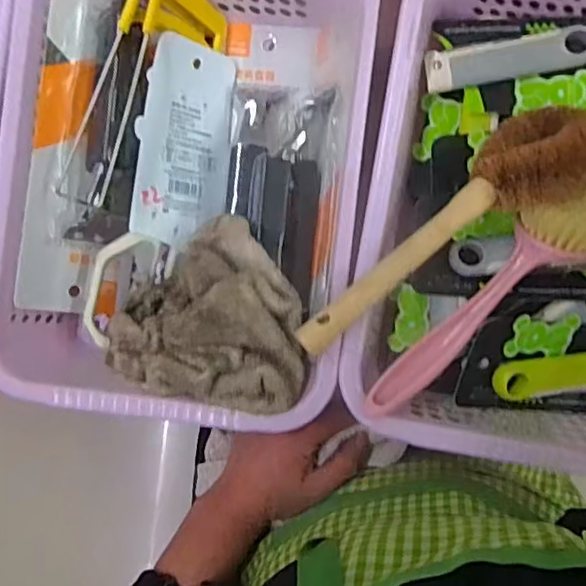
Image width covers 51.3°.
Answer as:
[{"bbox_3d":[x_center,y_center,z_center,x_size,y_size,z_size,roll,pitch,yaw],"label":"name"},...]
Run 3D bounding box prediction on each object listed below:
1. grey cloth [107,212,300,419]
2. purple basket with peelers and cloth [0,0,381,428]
[{"bbox_3d":[-0.058,0.011,0.410,0.136,0.053,0.120,8,90,4],"label":"grey cloth"},{"bbox_3d":[-0.079,-0.086,0.444,0.255,0.103,0.342,4,90,4],"label":"purple basket with peelers and cloth"}]

